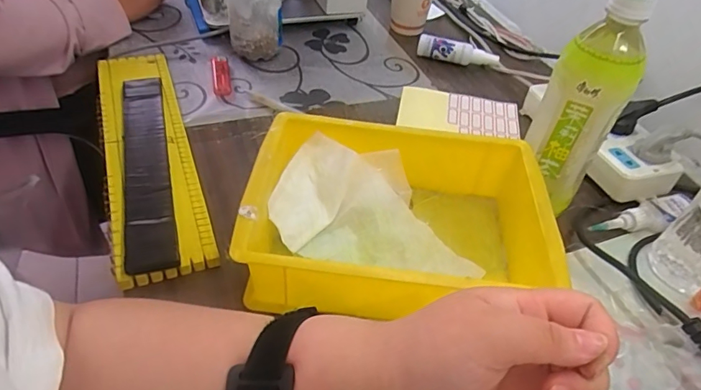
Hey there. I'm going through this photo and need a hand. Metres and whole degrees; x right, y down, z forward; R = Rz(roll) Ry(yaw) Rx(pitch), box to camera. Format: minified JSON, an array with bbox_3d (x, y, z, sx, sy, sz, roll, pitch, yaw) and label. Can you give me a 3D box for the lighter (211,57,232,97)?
[{"bbox_3d":[-0.164,-0.152,0.607,0.021,0.013,0.075,-8,47,-13],"label":"lighter"}]

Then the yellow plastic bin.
[{"bbox_3d":[0.037,0.021,0.415,0.238,0.073,0.173,5,45,-1],"label":"yellow plastic bin"}]

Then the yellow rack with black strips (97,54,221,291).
[{"bbox_3d":[-0.213,-0.052,0.498,0.082,0.023,0.341,-14,49,-19],"label":"yellow rack with black strips"}]

